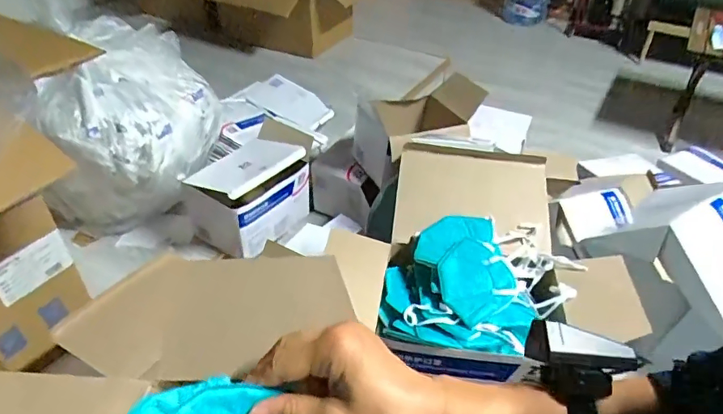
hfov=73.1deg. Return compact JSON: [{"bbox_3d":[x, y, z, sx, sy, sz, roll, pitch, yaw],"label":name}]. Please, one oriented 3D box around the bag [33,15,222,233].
[{"bbox_3d":[-0.529,-0.201,1.182,0.235,0.360,0.436,21,42,22],"label":"bag"}]

